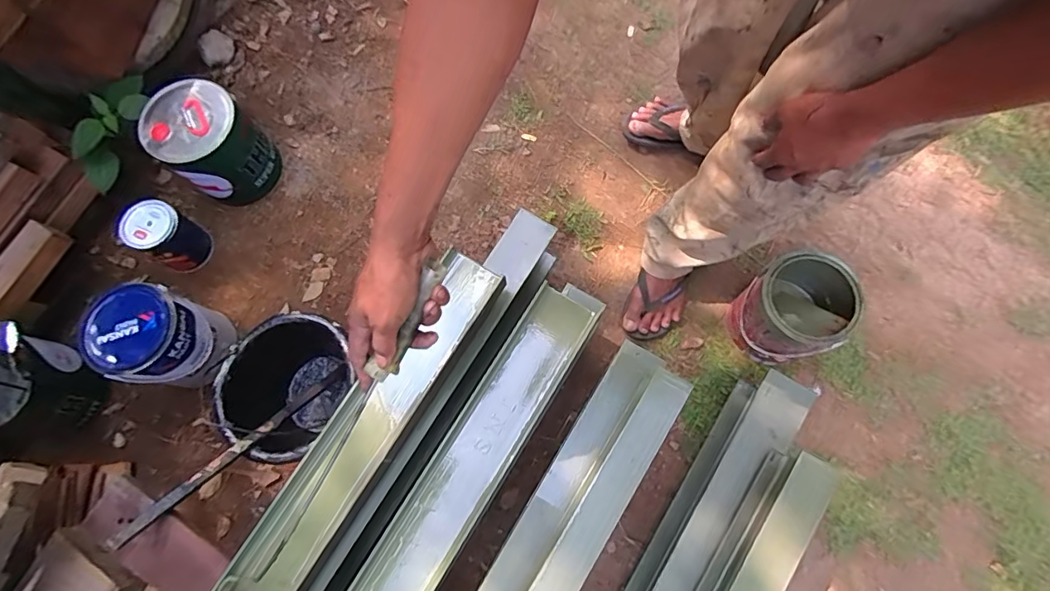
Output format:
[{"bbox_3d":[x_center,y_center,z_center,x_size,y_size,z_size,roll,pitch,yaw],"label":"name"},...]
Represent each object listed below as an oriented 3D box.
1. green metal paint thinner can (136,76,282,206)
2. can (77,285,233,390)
[{"bbox_3d":[-0.663,-0.323,1.080,0.195,0.202,0.180,-1,74,2],"label":"green metal paint thinner can"},{"bbox_3d":[-0.674,0.081,0.942,0.162,0.167,0.161,-1,74,2],"label":"can"}]

